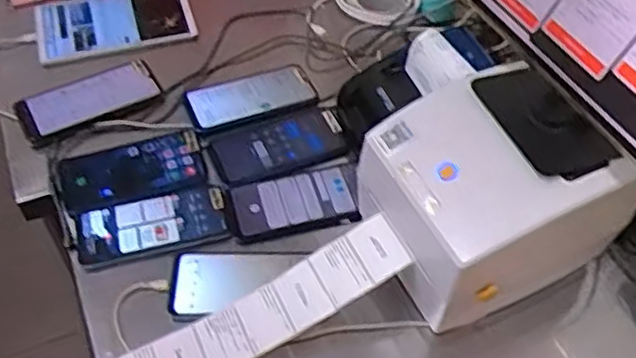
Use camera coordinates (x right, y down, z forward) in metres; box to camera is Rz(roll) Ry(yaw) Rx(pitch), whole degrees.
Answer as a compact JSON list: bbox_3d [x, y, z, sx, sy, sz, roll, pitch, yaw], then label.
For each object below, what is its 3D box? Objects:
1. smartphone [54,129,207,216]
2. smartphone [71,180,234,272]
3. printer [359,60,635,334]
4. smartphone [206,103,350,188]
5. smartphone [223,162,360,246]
[{"bbox_3d":[-0.212,-0.010,0.774,0.162,0.010,0.084,-16,53,-13],"label":"smartphone"},{"bbox_3d":[-0.180,0.049,0.731,0.166,0.012,0.082,-14,53,-11],"label":"smartphone"},{"bbox_3d":[0.160,0.020,0.661,0.191,0.160,0.176,-23,55,-17],"label":"printer"},{"bbox_3d":[-0.042,-0.040,0.810,0.165,0.008,0.085,-25,56,-18],"label":"smartphone"},{"bbox_3d":[-0.027,0.025,0.755,0.148,0.004,0.080,-13,53,-10],"label":"smartphone"}]

